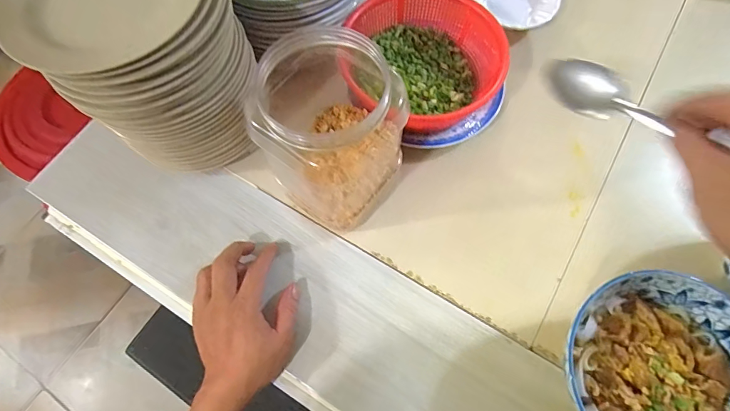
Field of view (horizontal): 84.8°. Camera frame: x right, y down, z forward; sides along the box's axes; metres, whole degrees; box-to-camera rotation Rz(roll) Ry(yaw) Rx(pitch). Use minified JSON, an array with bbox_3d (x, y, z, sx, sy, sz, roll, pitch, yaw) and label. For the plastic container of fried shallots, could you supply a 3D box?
[{"bbox_3d":[-0.029,-0.056,0.395,0.107,0.170,0.109,38,76,14],"label":"plastic container of fried shallots"}]

